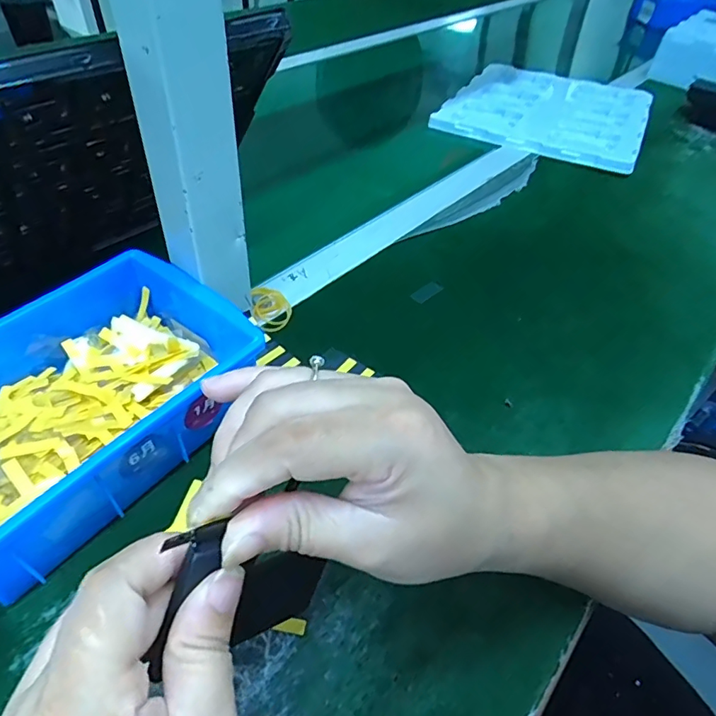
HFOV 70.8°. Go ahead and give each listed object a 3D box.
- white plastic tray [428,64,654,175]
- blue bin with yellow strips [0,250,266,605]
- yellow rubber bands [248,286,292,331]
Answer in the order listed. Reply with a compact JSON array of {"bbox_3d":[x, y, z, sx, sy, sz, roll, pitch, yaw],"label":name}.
[{"bbox_3d":[0.286,-0.376,0.758,0.270,0.036,0.304,20,45,15],"label":"white plastic tray"},{"bbox_3d":[-0.176,0.023,0.306,0.141,0.057,0.201,30,51,22],"label":"blue bin with yellow strips"},{"bbox_3d":[-0.073,-0.044,0.422,0.030,0.007,0.049,-10,49,-15],"label":"yellow rubber bands"}]

